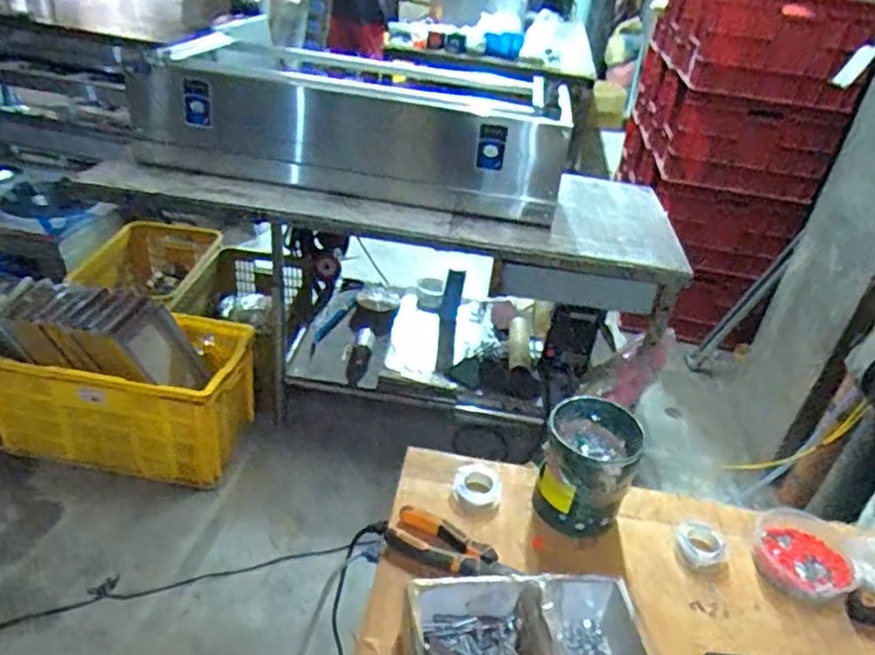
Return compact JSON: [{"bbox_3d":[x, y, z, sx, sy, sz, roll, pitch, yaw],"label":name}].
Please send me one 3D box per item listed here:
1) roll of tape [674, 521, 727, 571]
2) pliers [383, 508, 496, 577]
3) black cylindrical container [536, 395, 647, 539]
[{"bbox_3d":[0.316,0.261,0.774,0.056,0.017,0.067,16,34,13],"label":"roll of tape"},{"bbox_3d":[0.002,0.242,0.723,0.118,0.027,0.055,24,37,24],"label":"pliers"},{"bbox_3d":[0.182,0.170,0.790,0.101,0.120,0.123,16,34,13],"label":"black cylindrical container"}]

